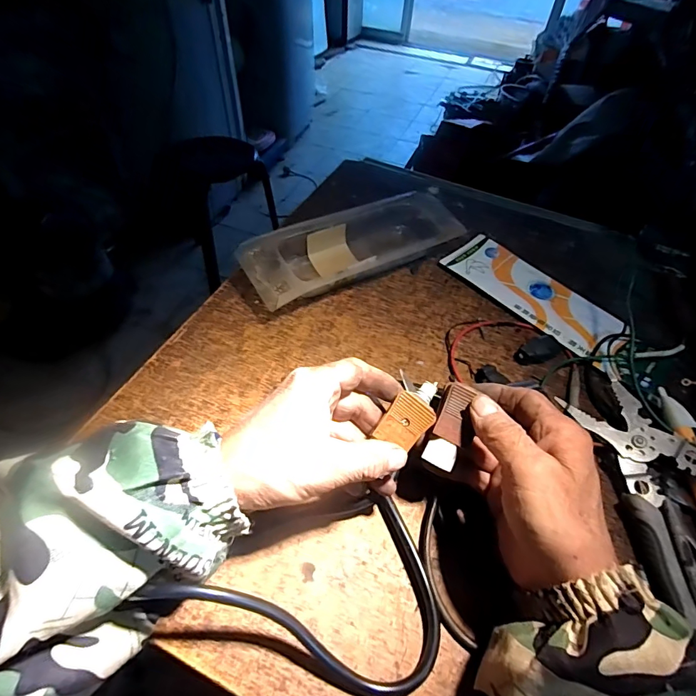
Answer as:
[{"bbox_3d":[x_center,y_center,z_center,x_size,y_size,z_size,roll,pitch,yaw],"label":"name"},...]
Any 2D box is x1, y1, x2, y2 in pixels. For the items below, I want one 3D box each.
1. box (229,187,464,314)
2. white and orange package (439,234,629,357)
[{"bbox_3d":[0.010,-0.112,0.476,0.252,0.050,0.097,-25,56,-23],"label":"box"},{"bbox_3d":[0.202,-0.065,0.477,0.085,0.005,0.189,-34,60,-28],"label":"white and orange package"}]

